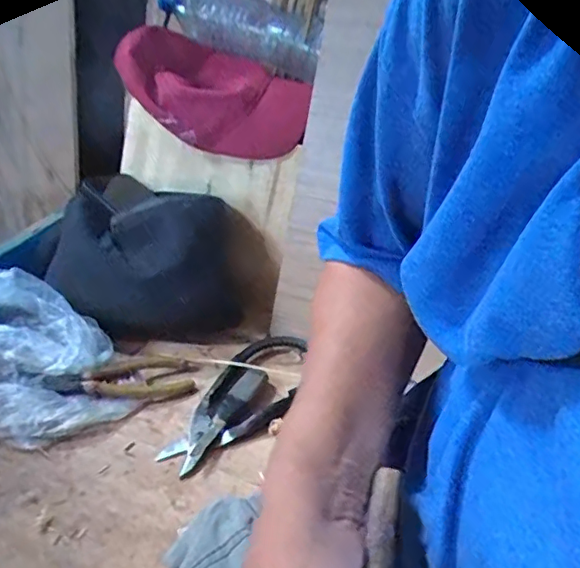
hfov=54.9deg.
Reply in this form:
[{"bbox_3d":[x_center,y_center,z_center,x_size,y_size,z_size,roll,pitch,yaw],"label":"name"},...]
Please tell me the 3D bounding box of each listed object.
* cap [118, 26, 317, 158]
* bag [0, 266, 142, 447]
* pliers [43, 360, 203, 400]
[{"bbox_3d":[-0.103,-0.260,0.753,0.248,0.106,0.248,4,34,-2],"label":"cap"},{"bbox_3d":[-0.268,0.070,0.562,0.159,0.102,0.179,-18,41,-32],"label":"bag"},{"bbox_3d":[-0.177,0.100,0.585,0.150,0.014,0.050,3,27,-33],"label":"pliers"}]

